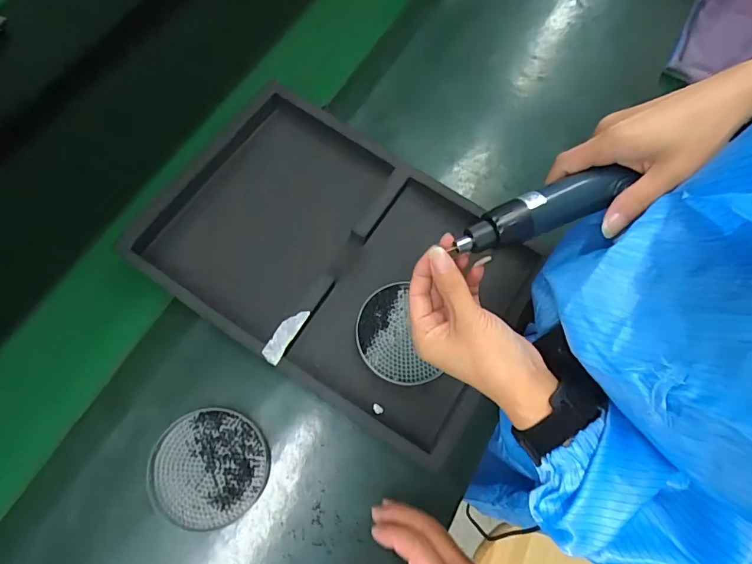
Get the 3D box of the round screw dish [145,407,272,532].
[{"bbox_3d":[-0.170,0.189,0.440,0.111,0.015,0.112,0,71,-1],"label":"round screw dish"}]

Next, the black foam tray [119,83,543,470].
[{"bbox_3d":[-0.037,-0.032,0.508,0.432,0.040,0.290,33,73,10],"label":"black foam tray"}]

